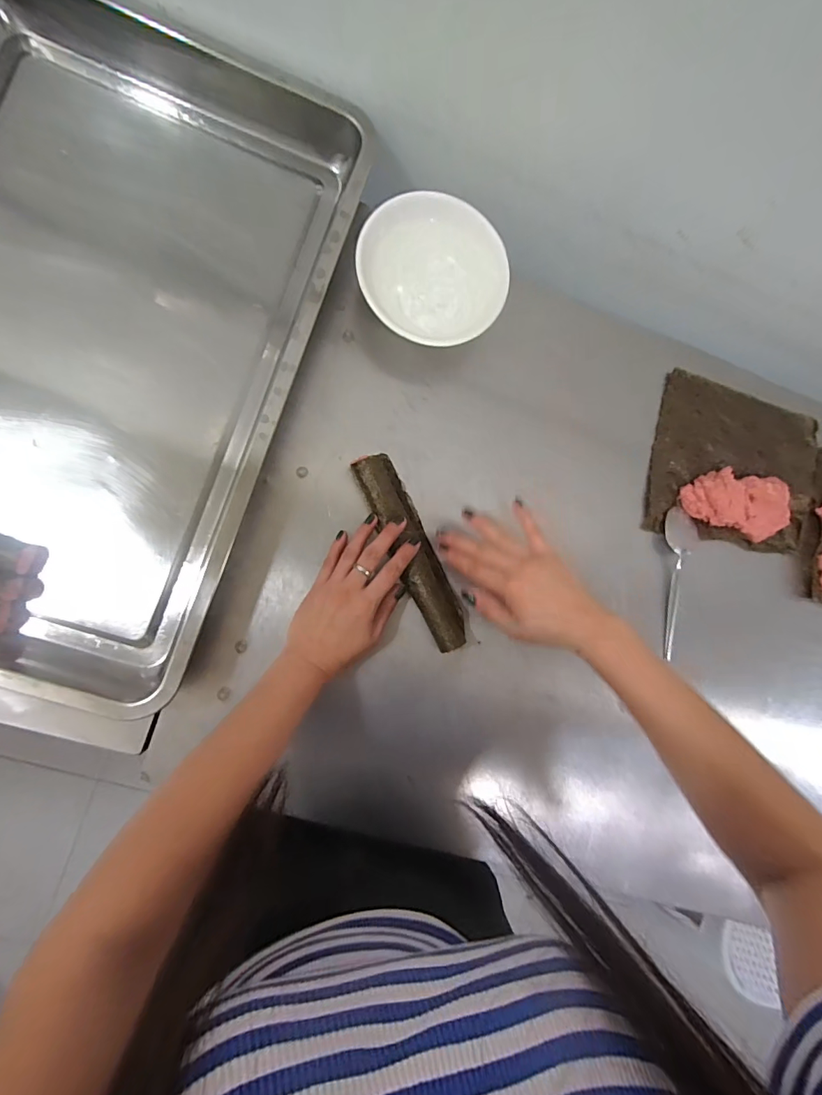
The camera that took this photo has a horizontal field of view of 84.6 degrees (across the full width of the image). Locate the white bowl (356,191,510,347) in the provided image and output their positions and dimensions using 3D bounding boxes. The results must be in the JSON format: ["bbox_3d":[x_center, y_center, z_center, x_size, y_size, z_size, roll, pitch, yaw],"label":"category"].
[{"bbox_3d":[0.019,-0.267,0.451,0.140,0.059,0.135,0,87,-9],"label":"white bowl"}]

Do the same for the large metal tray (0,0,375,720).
[{"bbox_3d":[-0.299,-0.192,0.402,0.390,0.054,0.595,19,84,-8],"label":"large metal tray"}]

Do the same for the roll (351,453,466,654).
[{"bbox_3d":[0.004,0.003,0.449,0.042,0.028,0.202,-25,91,-8],"label":"roll"}]

